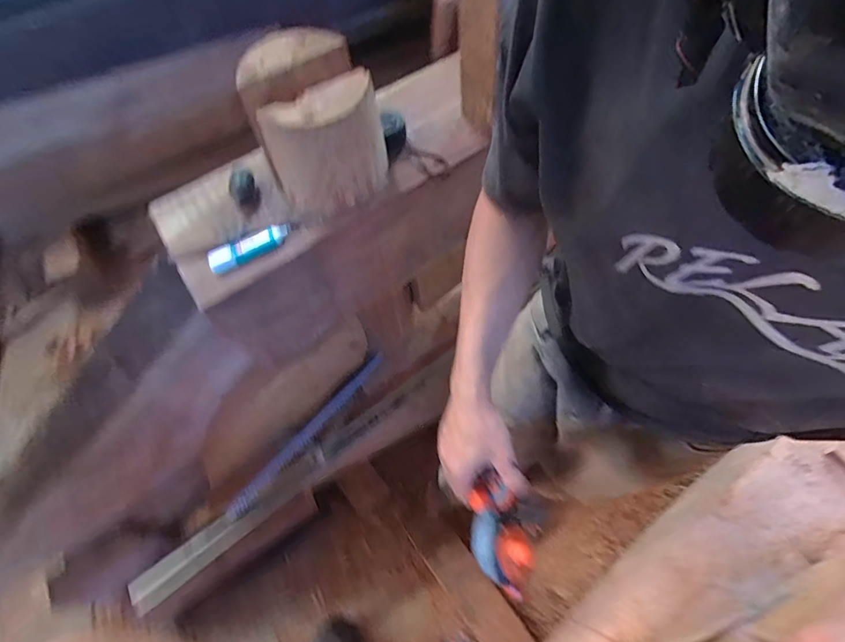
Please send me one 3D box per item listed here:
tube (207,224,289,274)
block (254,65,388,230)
[{"bbox_3d":[-0.254,-0.108,0.649,0.118,0.016,0.038,-27,63,-10],"label":"tube"},{"bbox_3d":[-0.123,-0.239,0.629,0.175,0.160,0.067,-29,63,-11],"label":"block"}]

